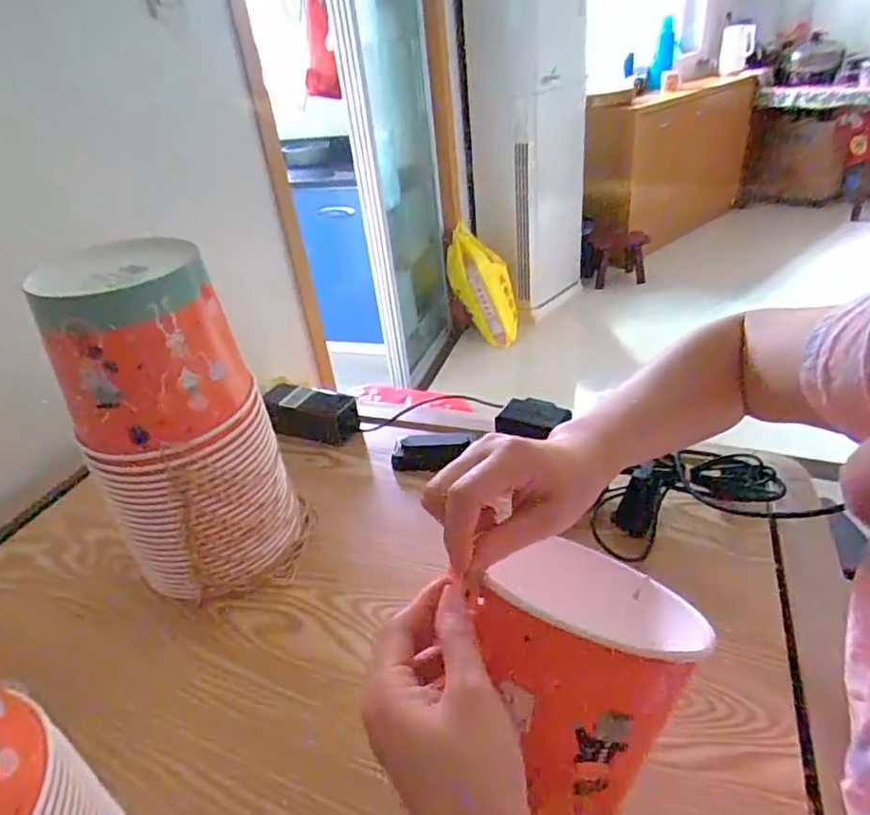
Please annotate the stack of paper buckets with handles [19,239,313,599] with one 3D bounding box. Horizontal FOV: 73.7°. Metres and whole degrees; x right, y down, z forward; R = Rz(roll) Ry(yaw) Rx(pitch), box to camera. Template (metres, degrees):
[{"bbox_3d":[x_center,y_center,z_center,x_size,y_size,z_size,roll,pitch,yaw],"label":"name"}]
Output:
[{"bbox_3d":[-0.222,0.023,0.533,0.153,0.317,0.137,-16,33,-17],"label":"stack of paper buckets with handles"}]

